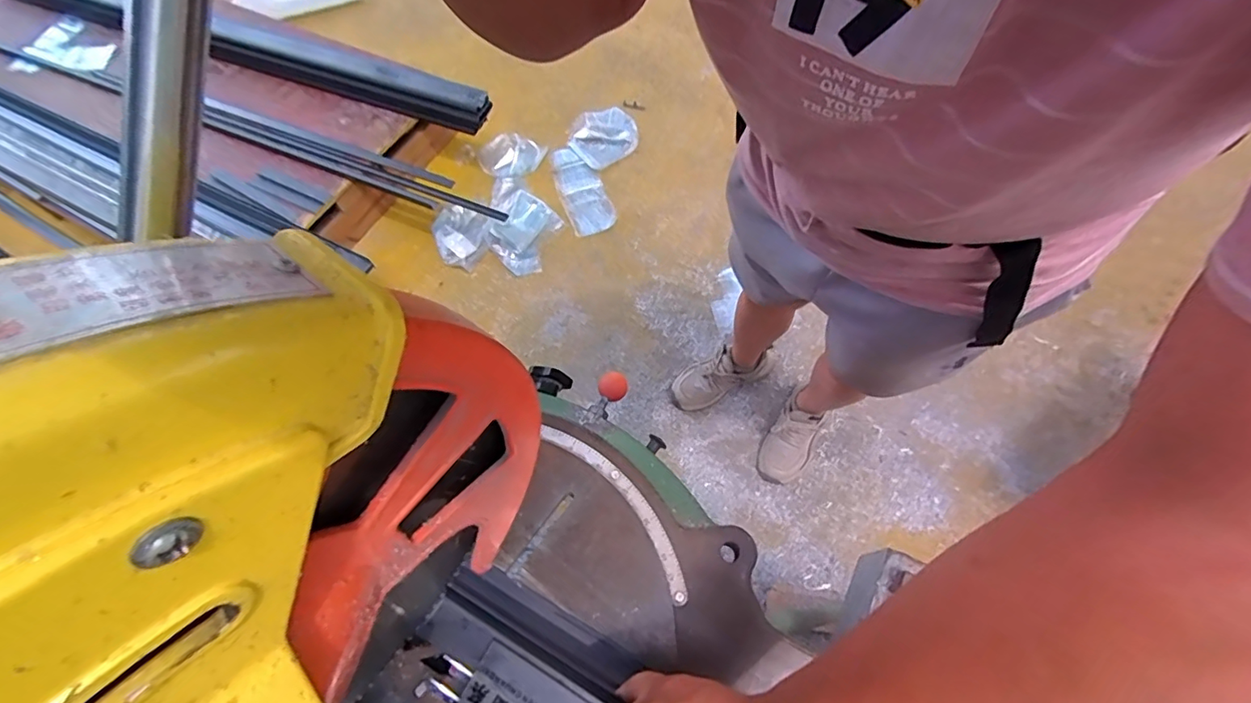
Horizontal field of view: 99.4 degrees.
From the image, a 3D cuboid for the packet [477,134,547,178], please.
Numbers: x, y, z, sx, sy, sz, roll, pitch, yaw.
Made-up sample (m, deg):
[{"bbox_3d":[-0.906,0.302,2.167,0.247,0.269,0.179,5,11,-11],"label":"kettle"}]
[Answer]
[{"bbox_3d":[-0.377,-0.625,1.705,0.197,0.033,0.172,16,67,10],"label":"packet"}]

